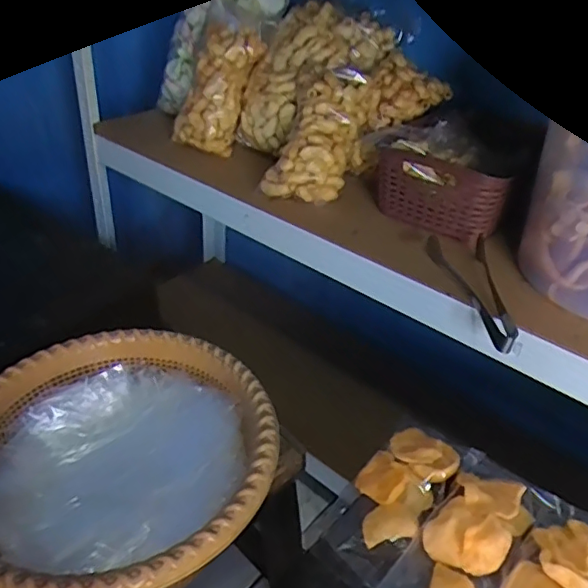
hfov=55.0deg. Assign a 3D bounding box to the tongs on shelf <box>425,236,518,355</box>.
[{"bbox_3d":[0.195,-0.004,0.604,0.067,0.040,0.163,-2,36,-6],"label":"tongs on shelf"}]

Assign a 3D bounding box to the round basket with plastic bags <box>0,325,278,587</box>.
[{"bbox_3d":[-0.150,0.147,0.489,0.263,0.074,0.260,2,35,-1],"label":"round basket with plastic bags"}]

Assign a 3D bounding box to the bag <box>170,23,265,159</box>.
[{"bbox_3d":[-0.115,-0.309,0.858,0.081,0.184,0.079,26,7,29],"label":"bag"}]

